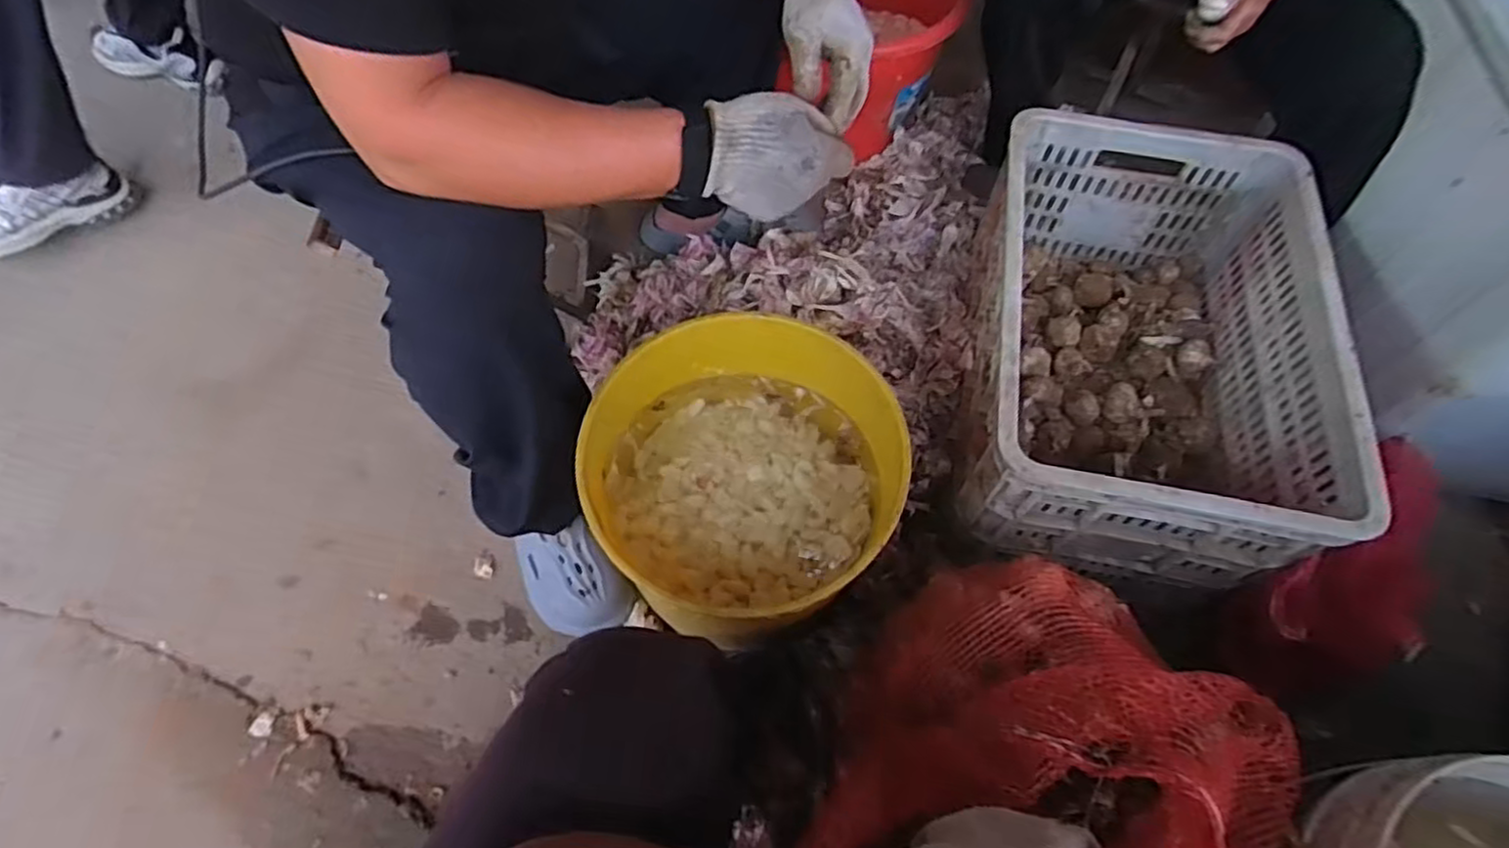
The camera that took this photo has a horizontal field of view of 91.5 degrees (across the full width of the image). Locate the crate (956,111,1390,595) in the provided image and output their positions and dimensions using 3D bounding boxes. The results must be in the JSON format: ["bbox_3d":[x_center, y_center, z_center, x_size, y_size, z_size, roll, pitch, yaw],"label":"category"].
[{"bbox_3d":[0.470,-0.095,0.932,0.384,0.252,0.538,9,55,2],"label":"crate"}]

